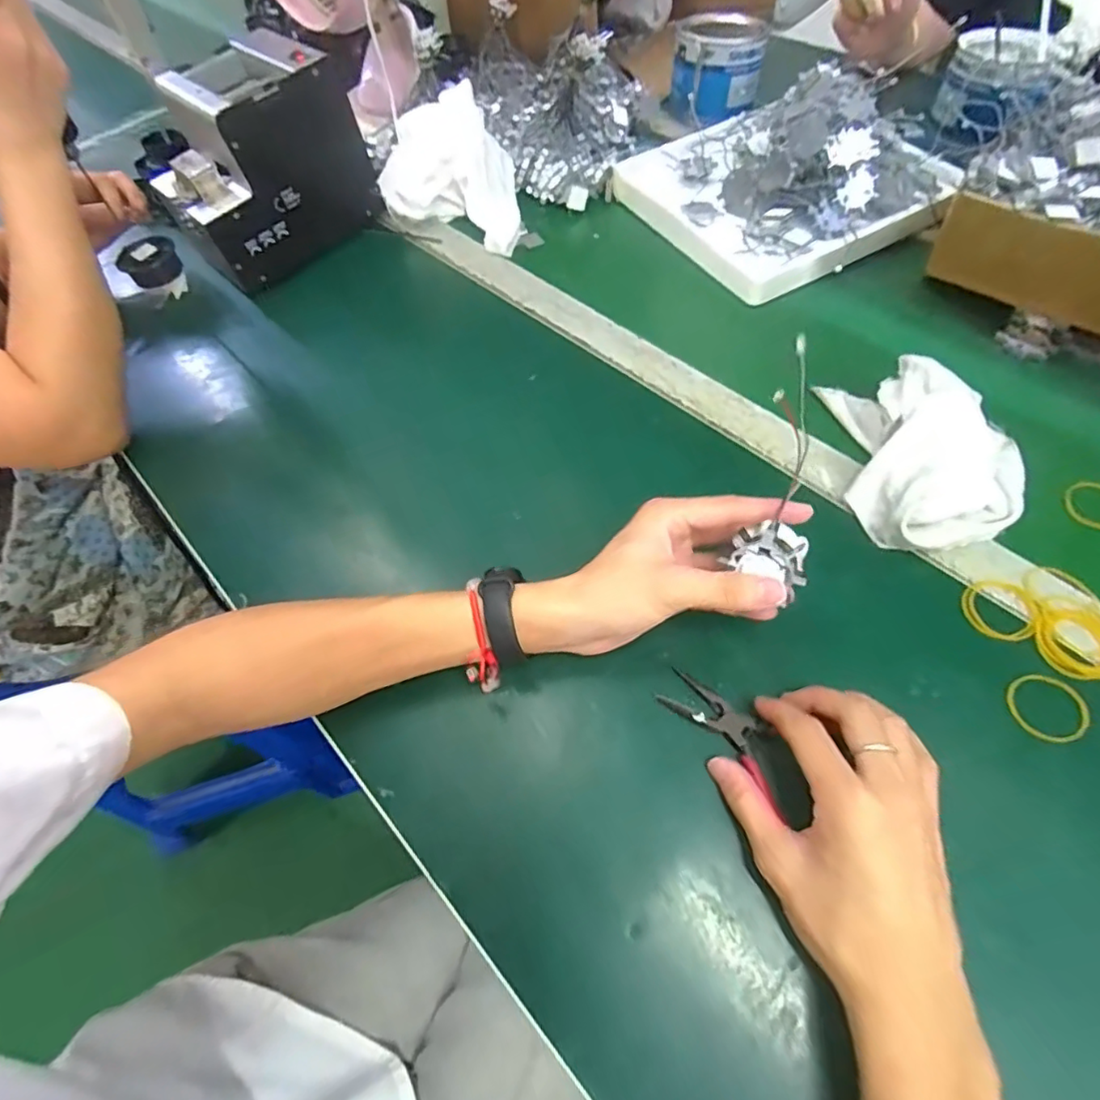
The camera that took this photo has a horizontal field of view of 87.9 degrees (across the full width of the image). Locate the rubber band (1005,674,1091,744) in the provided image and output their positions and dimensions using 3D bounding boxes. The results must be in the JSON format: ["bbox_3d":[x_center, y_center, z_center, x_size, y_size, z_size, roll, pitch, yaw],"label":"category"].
[{"bbox_3d":[0.280,0.089,0.321,0.038,0.005,0.038,-2,57,2],"label":"rubber band"}]

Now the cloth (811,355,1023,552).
[{"bbox_3d":[0.261,-0.072,0.388,0.111,0.052,0.151,5,58,7],"label":"cloth"}]

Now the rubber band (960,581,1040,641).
[{"bbox_3d":[0.277,0.037,0.349,0.045,0.004,0.039,-17,58,-7],"label":"rubber band"}]

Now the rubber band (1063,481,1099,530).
[{"bbox_3d":[0.379,-0.032,0.396,0.037,0.009,0.039,8,58,8],"label":"rubber band"}]

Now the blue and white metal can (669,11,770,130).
[{"bbox_3d":[0.204,-0.589,0.704,0.106,0.083,0.111,4,58,6],"label":"blue and white metal can"}]

